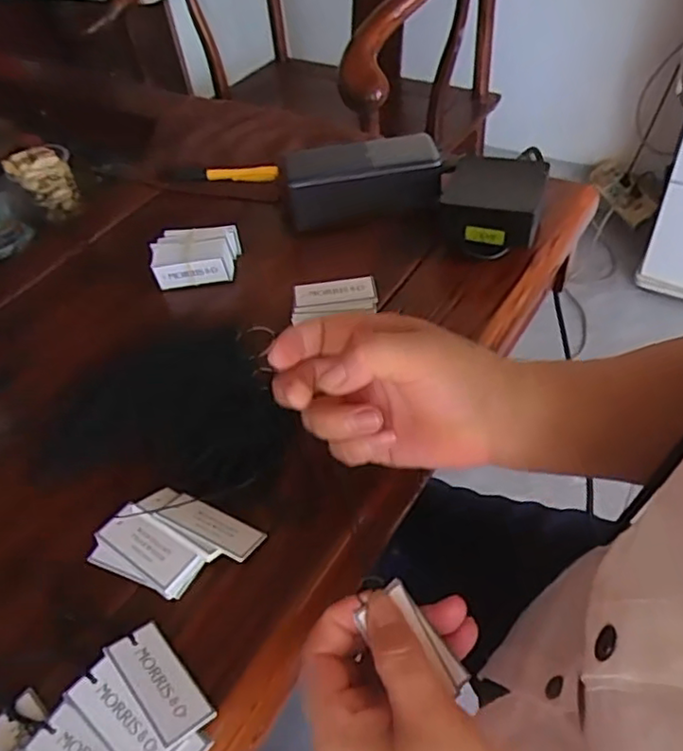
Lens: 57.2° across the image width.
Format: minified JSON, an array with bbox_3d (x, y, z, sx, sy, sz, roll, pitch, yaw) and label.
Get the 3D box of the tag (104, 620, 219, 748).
[{"bbox_3d":[-0.084,0.140,0.289,0.025,0.004,0.056,-24,50,-37],"label":"tag"}]

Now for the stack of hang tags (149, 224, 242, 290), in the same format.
[{"bbox_3d":[-0.116,-0.094,0.502,0.063,0.033,0.041,-5,47,3],"label":"stack of hang tags"}]

